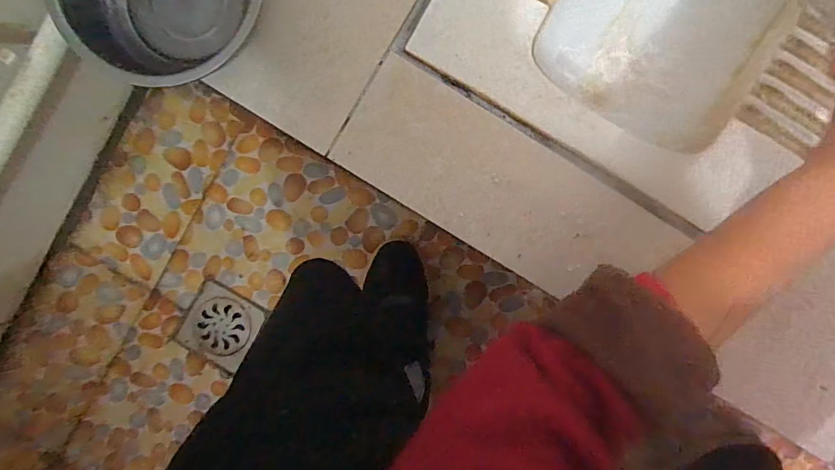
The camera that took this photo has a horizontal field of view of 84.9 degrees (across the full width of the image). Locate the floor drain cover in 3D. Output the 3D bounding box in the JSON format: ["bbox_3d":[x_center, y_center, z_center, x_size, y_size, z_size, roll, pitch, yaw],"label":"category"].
[{"bbox_3d":[-0.295,0.137,0.680,0.107,0.013,0.108,28,94,0],"label":"floor drain cover"}]

